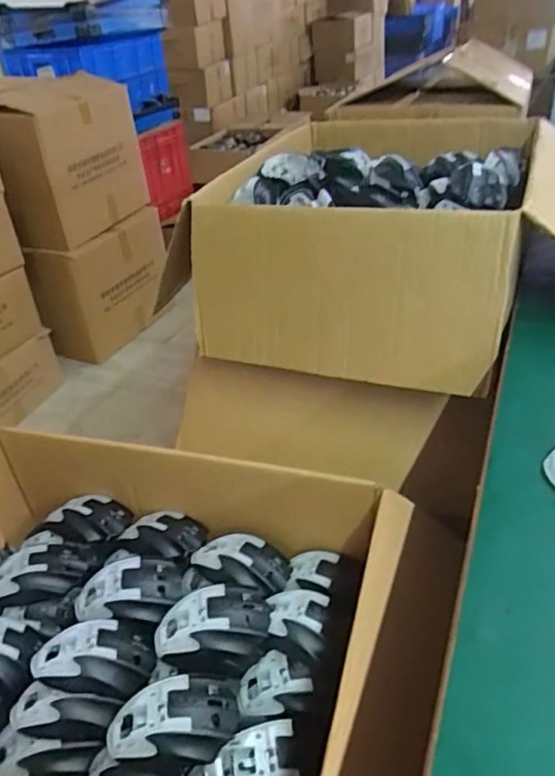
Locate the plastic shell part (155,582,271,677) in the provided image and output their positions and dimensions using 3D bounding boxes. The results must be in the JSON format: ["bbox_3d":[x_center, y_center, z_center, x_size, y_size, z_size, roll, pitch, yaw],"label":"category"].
[{"bbox_3d":[-0.067,0.252,0.595,0.120,0.050,0.077,-10,34,-7],"label":"plastic shell part"}]

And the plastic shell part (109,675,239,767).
[{"bbox_3d":[-0.096,0.309,0.524,0.117,0.036,0.071,-16,35,-15],"label":"plastic shell part"}]

